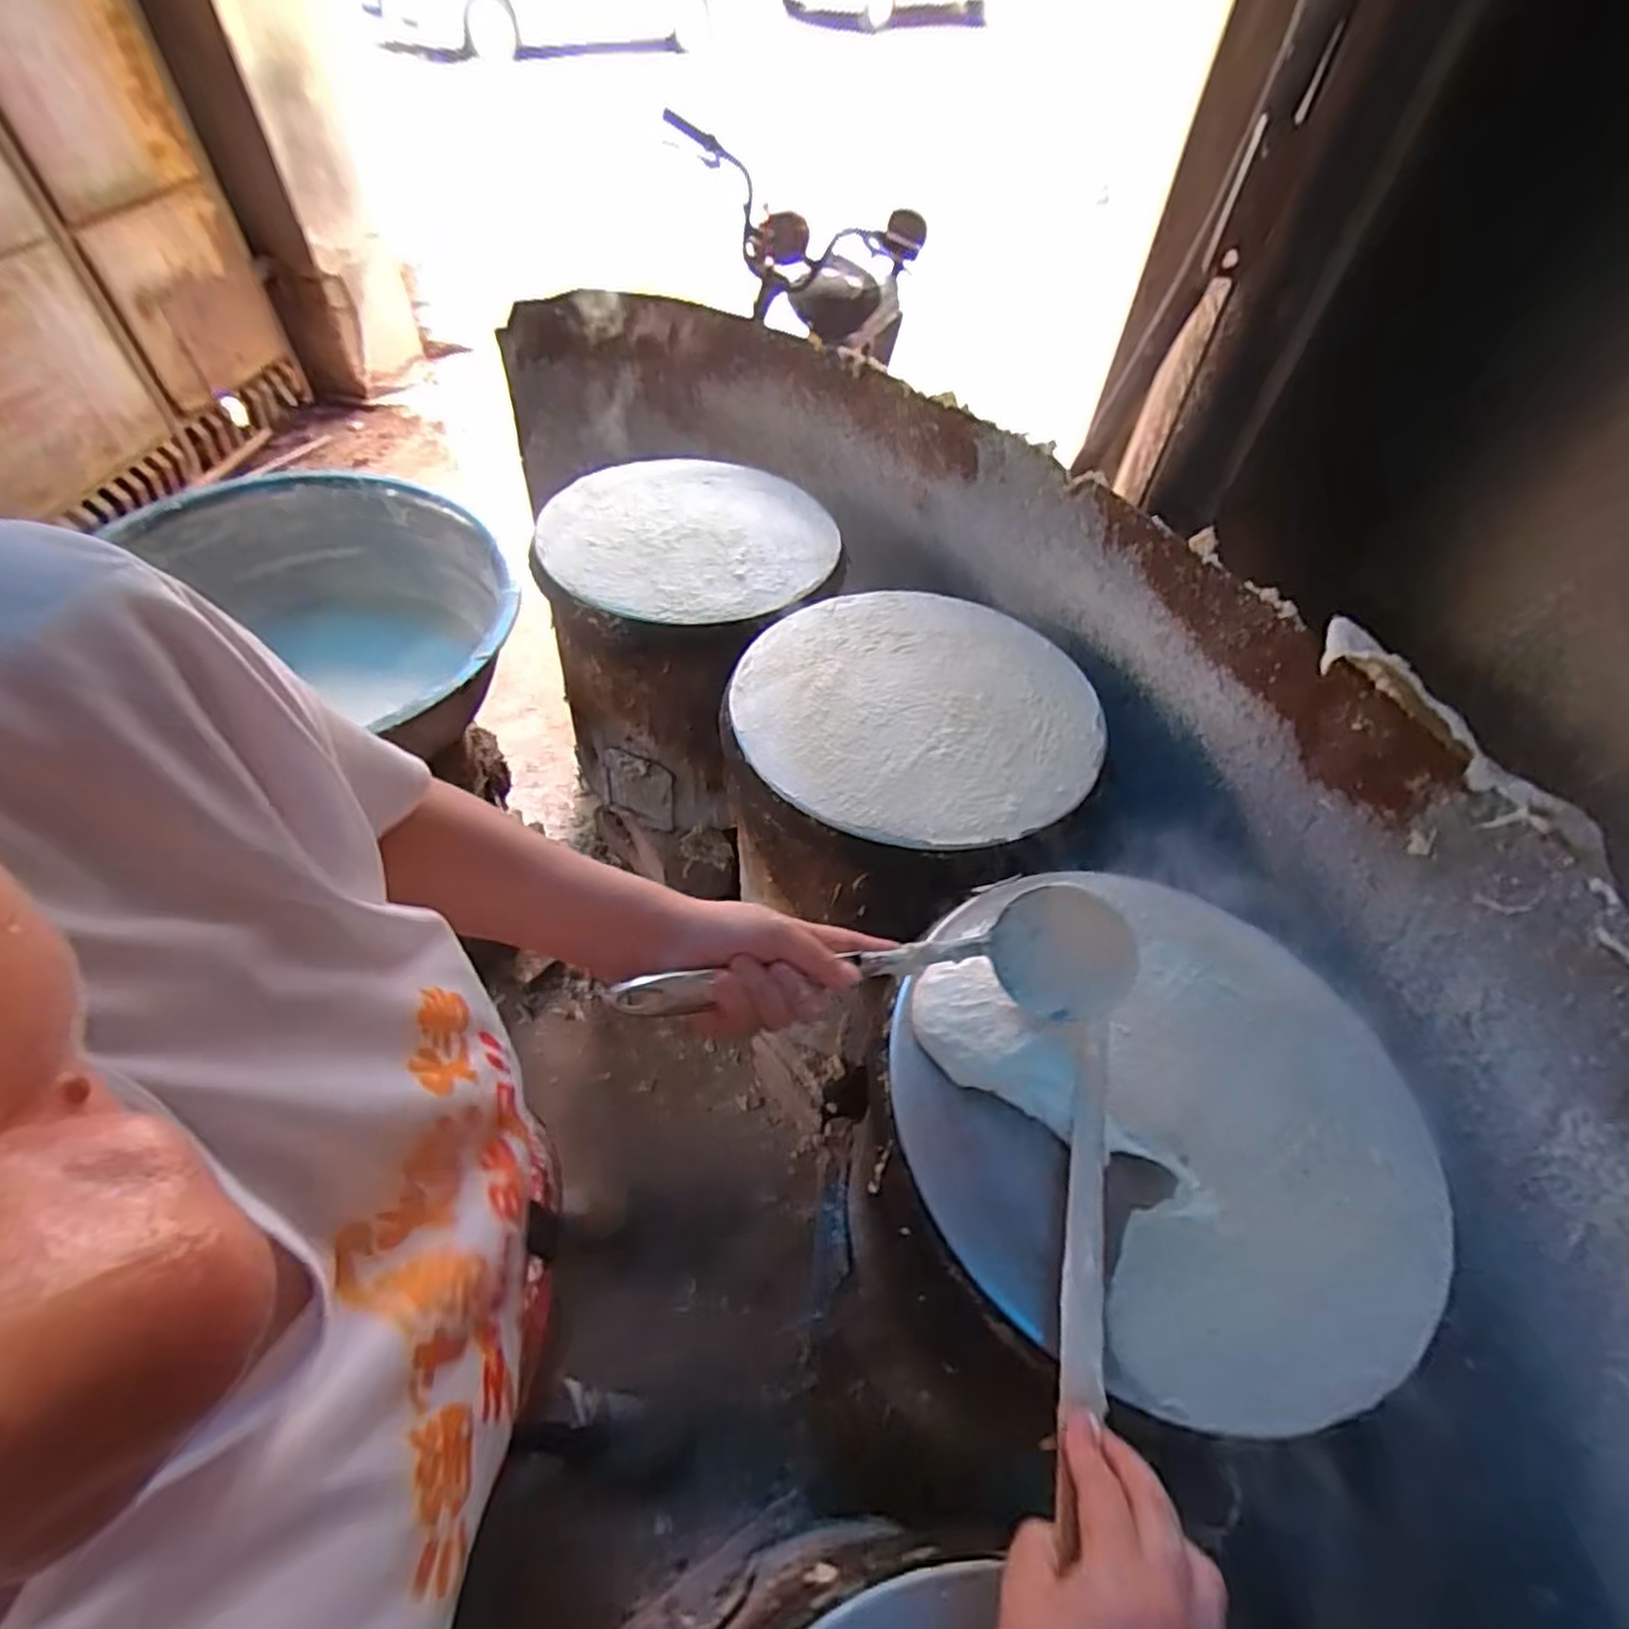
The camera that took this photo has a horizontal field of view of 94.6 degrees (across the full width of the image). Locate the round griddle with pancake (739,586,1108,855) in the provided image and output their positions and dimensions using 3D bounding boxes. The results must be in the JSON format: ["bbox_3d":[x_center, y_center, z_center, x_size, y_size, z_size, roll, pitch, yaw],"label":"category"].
[{"bbox_3d":[0.103,-0.116,0.752,0.347,0.013,0.349,2,51,-2],"label":"round griddle with pancake"}]

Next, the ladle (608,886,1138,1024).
[{"bbox_3d":[0.053,0.100,0.464,0.336,0.077,0.080,1,50,-23],"label":"ladle"}]

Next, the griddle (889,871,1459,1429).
[{"bbox_3d":[0.241,0.188,0.513,0.354,0.035,0.347,2,51,-2],"label":"griddle"}]

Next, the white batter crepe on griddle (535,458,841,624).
[{"bbox_3d":[-0.158,-0.359,0.946,0.348,0.022,0.349,-9,52,-11],"label":"white batter crepe on griddle"}]

